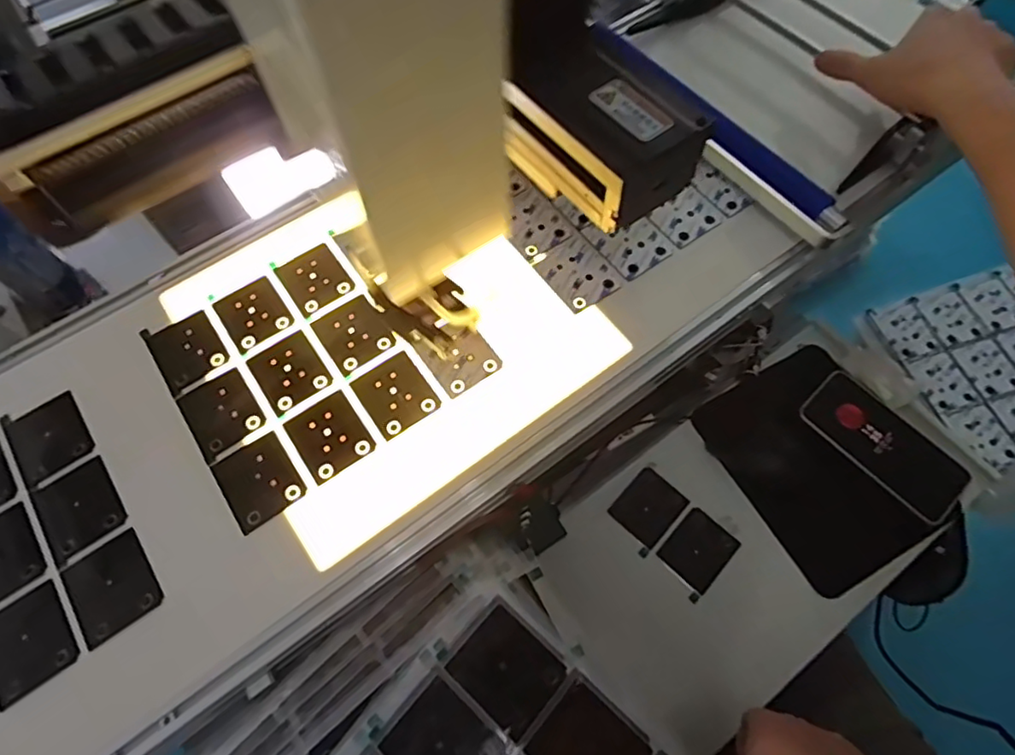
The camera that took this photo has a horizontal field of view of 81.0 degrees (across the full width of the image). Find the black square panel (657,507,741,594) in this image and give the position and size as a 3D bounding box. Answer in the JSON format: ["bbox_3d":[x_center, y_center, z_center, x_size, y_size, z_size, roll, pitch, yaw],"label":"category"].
[{"bbox_3d":[0.184,0.165,0.572,0.054,0.004,0.066,41,71,19],"label":"black square panel"}]

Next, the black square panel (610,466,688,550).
[{"bbox_3d":[0.141,0.128,0.591,0.054,0.004,0.065,41,71,18],"label":"black square panel"}]

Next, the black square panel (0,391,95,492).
[{"bbox_3d":[-0.368,0.048,0.477,0.056,0.004,0.067,-33,68,-15],"label":"black square panel"}]

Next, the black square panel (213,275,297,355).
[{"bbox_3d":[-0.221,-0.057,0.518,0.052,0.004,0.061,-33,68,-14],"label":"black square panel"}]

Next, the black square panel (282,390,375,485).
[{"bbox_3d":[-0.140,0.046,0.468,0.052,0.004,0.061,-32,68,-14],"label":"black square panel"}]

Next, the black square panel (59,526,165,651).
[{"bbox_3d":[-0.283,0.149,0.425,0.056,0.004,0.065,-33,68,-15],"label":"black square panel"}]

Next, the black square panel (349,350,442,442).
[{"bbox_3d":[-0.091,0.013,0.481,0.052,0.005,0.061,-33,68,-15],"label":"black square panel"}]

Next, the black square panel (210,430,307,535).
[{"bbox_3d":[-0.189,0.079,0.455,0.054,0.004,0.063,-33,68,-14],"label":"black square panel"}]

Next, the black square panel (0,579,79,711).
[{"bbox_3d":[-0.332,0.182,0.408,0.055,0.005,0.065,-34,68,-15],"label":"black square panel"}]

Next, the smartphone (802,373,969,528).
[{"bbox_3d":[0.382,0.066,0.602,0.077,0.009,0.159,-39,69,-17],"label":"smartphone"}]

